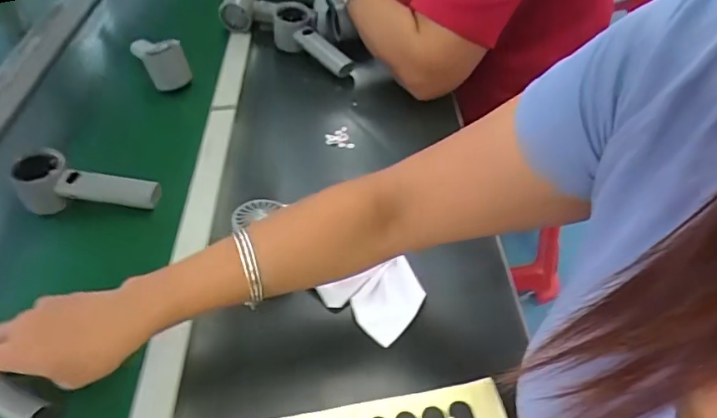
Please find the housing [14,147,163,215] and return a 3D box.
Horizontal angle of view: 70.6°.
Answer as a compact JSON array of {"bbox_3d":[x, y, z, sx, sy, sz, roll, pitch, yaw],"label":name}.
[{"bbox_3d":[-0.295,-0.028,0.565,0.152,0.073,0.041,-1,47,4],"label":"housing"}]

